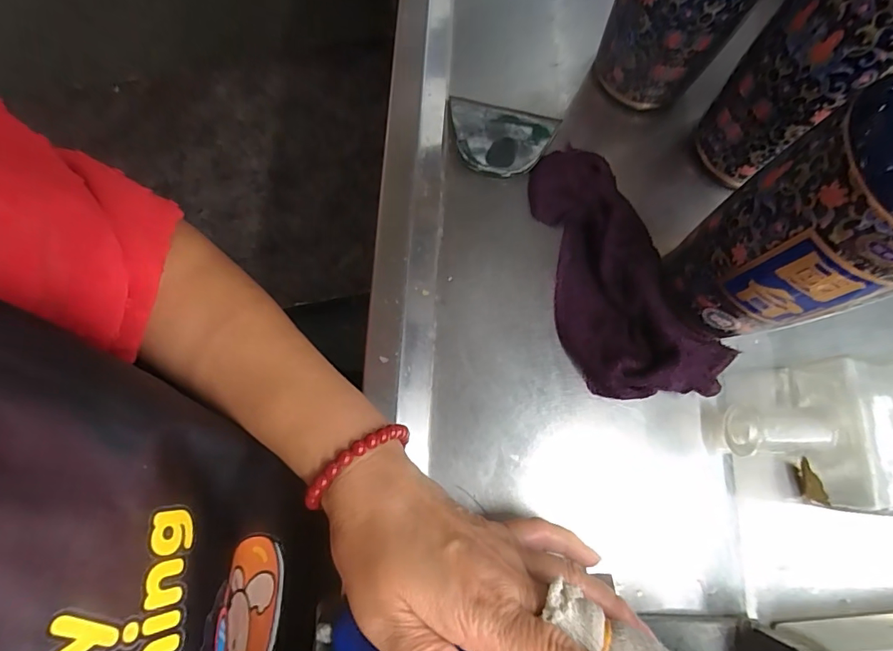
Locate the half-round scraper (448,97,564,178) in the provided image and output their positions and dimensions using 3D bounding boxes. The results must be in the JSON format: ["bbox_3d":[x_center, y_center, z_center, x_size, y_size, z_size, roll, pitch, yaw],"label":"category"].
[{"bbox_3d":[0.040,-0.137,0.345,0.078,0.010,0.058,8,75,5],"label":"half-round scraper"}]

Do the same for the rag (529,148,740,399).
[{"bbox_3d":[0.110,-0.039,0.312,0.098,0.031,0.192,-24,77,-6],"label":"rag"}]

